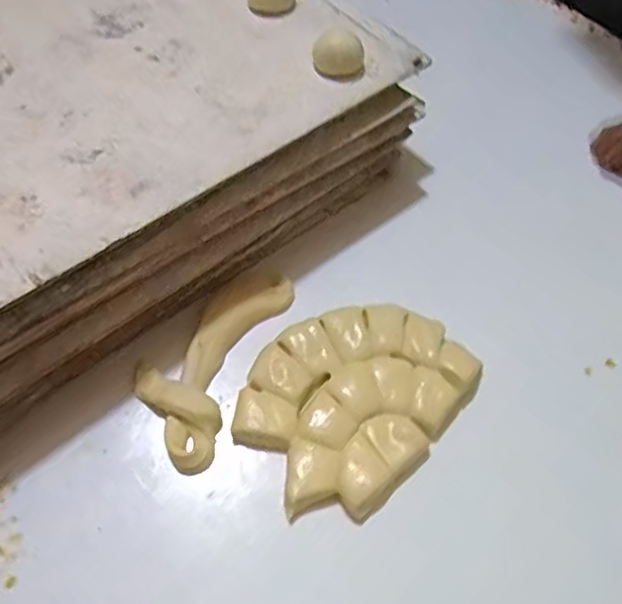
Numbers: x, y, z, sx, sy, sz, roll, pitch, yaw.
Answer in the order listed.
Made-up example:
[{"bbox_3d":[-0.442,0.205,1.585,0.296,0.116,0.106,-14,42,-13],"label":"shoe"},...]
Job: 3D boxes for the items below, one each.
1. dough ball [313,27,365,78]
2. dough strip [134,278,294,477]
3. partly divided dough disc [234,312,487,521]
[{"bbox_3d":[0.027,-0.232,0.581,0.043,0.025,0.044,2,57,-3],"label":"dough ball"},{"bbox_3d":[-0.099,0.045,0.572,0.100,0.026,0.198,21,58,9],"label":"dough strip"},{"bbox_3d":[0.040,0.080,0.549,0.202,0.015,0.161,-33,65,-22],"label":"partly divided dough disc"}]

